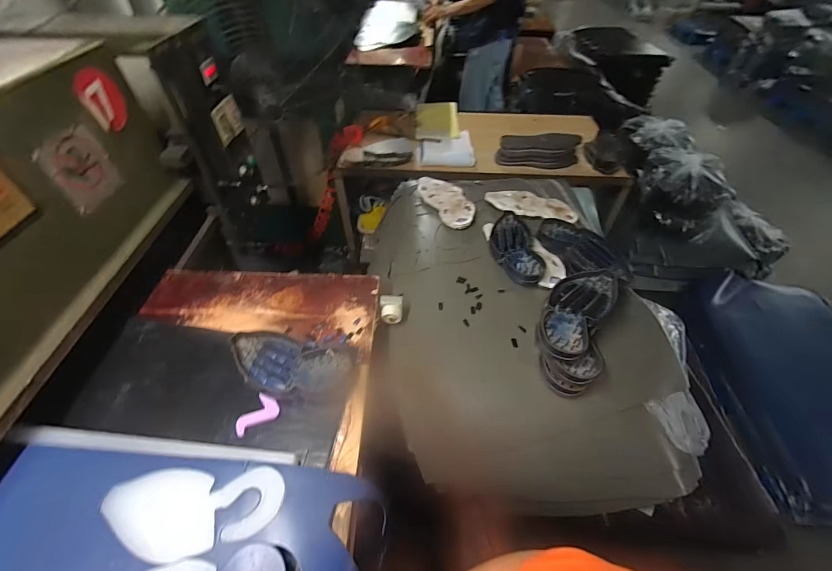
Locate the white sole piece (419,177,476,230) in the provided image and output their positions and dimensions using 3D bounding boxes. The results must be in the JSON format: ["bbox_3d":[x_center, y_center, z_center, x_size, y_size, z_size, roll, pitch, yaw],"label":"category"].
[{"bbox_3d":[0.092,-0.263,1.067,0.116,0.026,0.275,-19,52,-17],"label":"white sole piece"}]

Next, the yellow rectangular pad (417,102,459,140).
[{"bbox_3d":[0.106,-0.818,1.766,0.211,0.028,0.355,-2,53,5],"label":"yellow rectangular pad"}]

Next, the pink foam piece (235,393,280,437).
[{"bbox_3d":[-0.251,0.210,0.566,0.045,0.005,0.068,32,60,5],"label":"pink foam piece"}]

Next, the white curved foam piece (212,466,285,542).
[{"bbox_3d":[-0.216,0.283,0.467,0.083,0.009,0.075,-26,55,-22],"label":"white curved foam piece"}]

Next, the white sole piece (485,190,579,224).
[{"bbox_3d":[0.340,-0.244,1.049,0.260,0.023,0.107,13,50,9],"label":"white sole piece"}]

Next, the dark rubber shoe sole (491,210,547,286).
[{"bbox_3d":[0.250,-0.096,0.908,0.122,0.041,0.241,-2,49,-3],"label":"dark rubber shoe sole"}]

